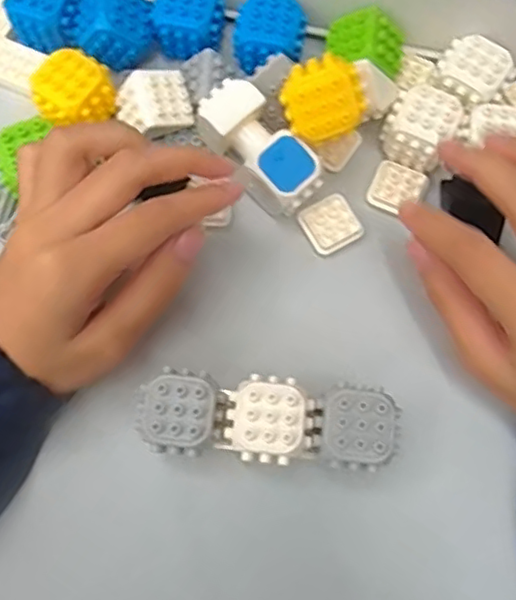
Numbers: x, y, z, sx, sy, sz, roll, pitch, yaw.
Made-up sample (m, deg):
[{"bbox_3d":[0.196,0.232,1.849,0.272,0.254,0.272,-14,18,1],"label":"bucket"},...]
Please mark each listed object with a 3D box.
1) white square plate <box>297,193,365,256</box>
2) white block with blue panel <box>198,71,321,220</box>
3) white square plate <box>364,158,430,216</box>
[{"bbox_3d":[0.038,-0.040,0.312,0.029,0.004,0.028,-29,78,-8],"label":"white square plate"},{"bbox_3d":[-0.001,-0.074,0.304,0.036,0.028,0.069,-42,93,-11],"label":"white block with blue panel"},{"bbox_3d":[0.074,-0.059,0.318,0.027,0.004,0.026,24,76,5],"label":"white square plate"}]

